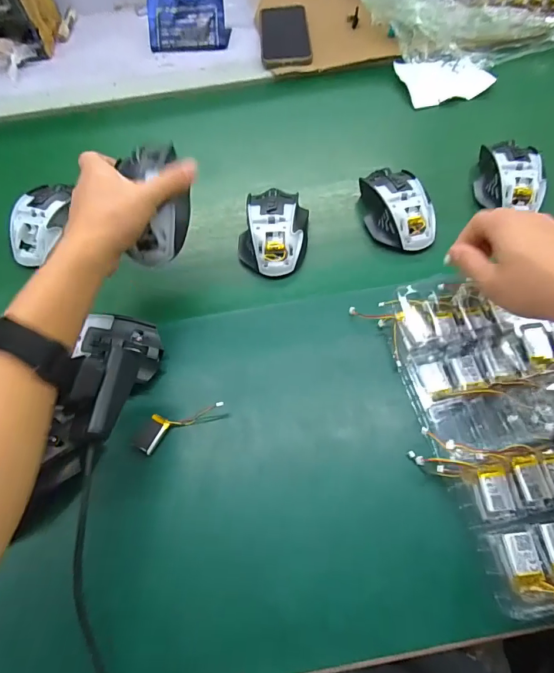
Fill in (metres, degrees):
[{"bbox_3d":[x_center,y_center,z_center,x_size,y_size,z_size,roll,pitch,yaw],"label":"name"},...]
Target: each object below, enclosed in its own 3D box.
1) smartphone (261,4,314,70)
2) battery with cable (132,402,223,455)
[{"bbox_3d":[0.013,-0.475,0.658,0.076,0.009,0.161,-3,62,1],"label":"smartphone"},{"bbox_3d":[-0.090,0.073,0.373,0.080,0.012,0.025,-34,65,-13],"label":"battery with cable"}]

